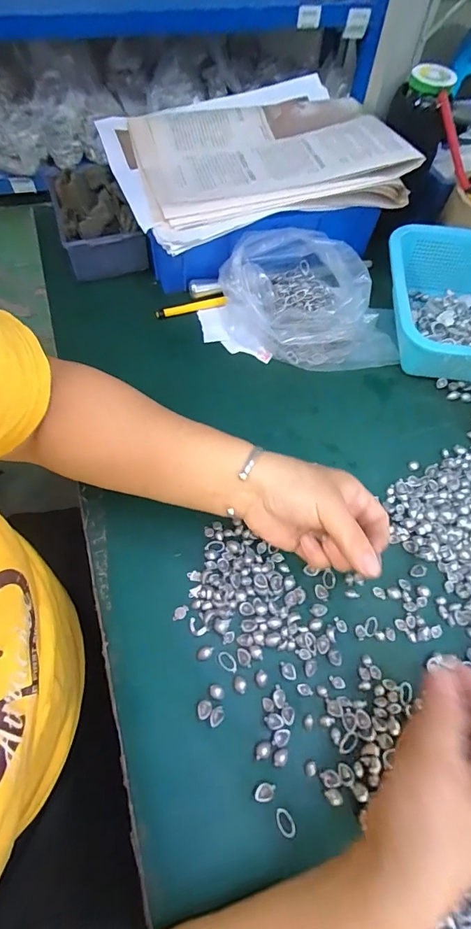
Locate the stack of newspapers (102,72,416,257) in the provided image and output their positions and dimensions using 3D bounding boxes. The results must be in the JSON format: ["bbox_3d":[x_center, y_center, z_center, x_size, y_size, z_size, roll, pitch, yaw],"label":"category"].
[{"bbox_3d":[0.012,-0.358,0.486,0.292,0.034,0.250,-17,63,-12],"label":"stack of newspapers"}]

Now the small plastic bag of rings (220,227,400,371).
[{"bbox_3d":[0.087,-0.176,0.474,0.176,0.083,0.159,-21,64,-14],"label":"small plastic bag of rings"}]

